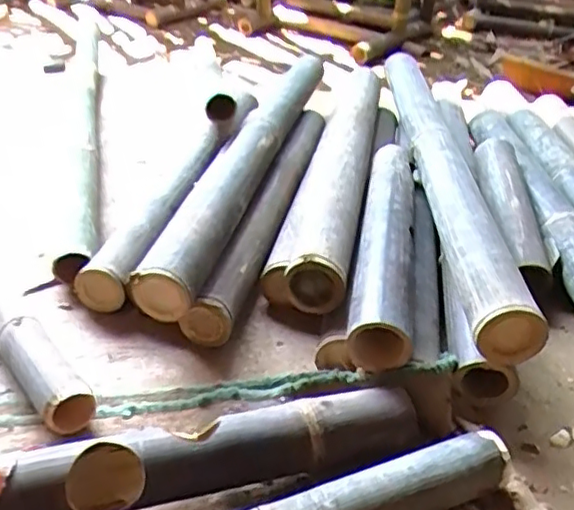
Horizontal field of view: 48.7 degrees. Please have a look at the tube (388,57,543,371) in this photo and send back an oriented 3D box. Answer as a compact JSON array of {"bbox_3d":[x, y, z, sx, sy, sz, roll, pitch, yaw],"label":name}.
[{"bbox_3d":[0.256,-0.153,1.069,0.083,0.076,0.865,0,35,0],"label":"tube"}]

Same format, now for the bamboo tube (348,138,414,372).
[{"bbox_3d":[0.147,-0.028,0.924,0.076,0.072,0.484,6,36,8],"label":"bamboo tube"}]

